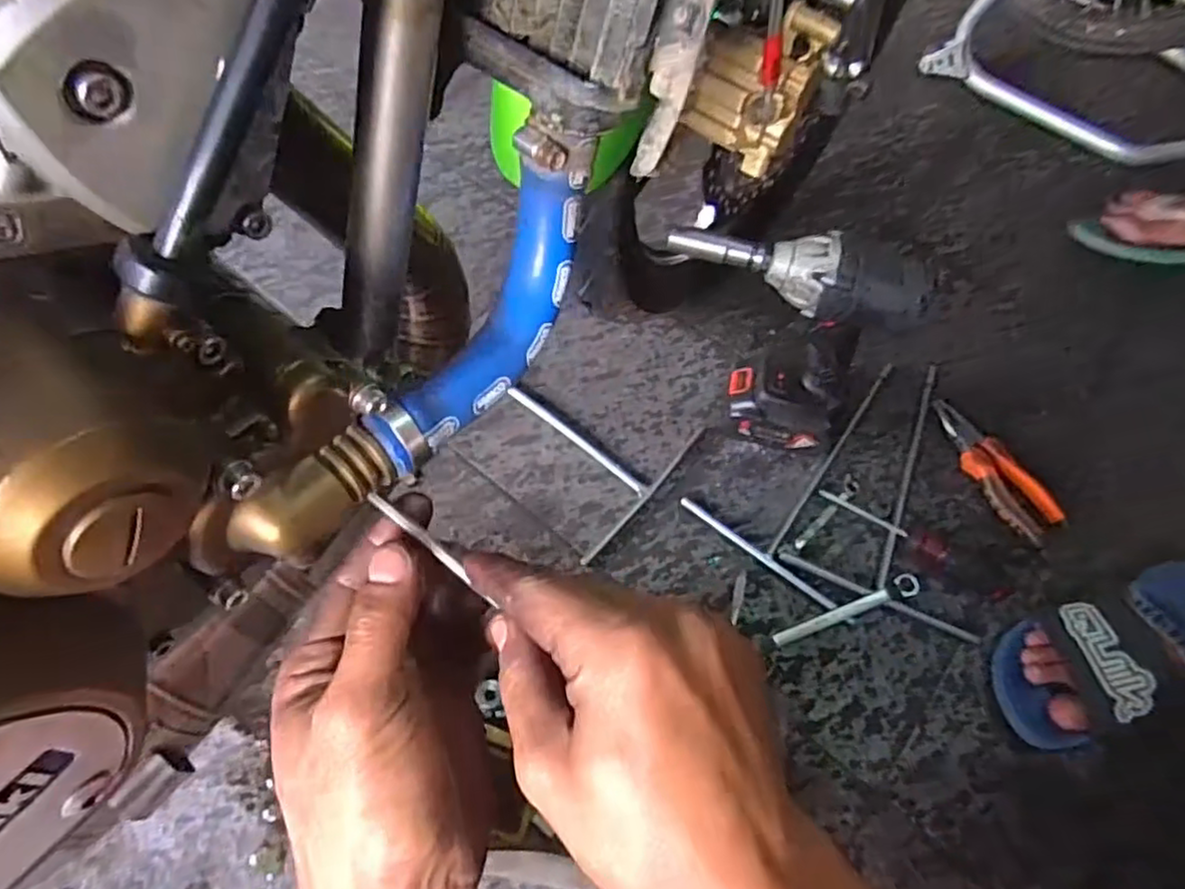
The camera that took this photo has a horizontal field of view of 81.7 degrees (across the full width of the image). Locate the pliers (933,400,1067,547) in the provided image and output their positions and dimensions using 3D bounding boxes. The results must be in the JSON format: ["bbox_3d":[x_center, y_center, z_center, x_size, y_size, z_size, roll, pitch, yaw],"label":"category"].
[{"bbox_3d":[0.414,0.024,0.715,0.054,0.025,0.170,-27,67,-16],"label":"pliers"}]

